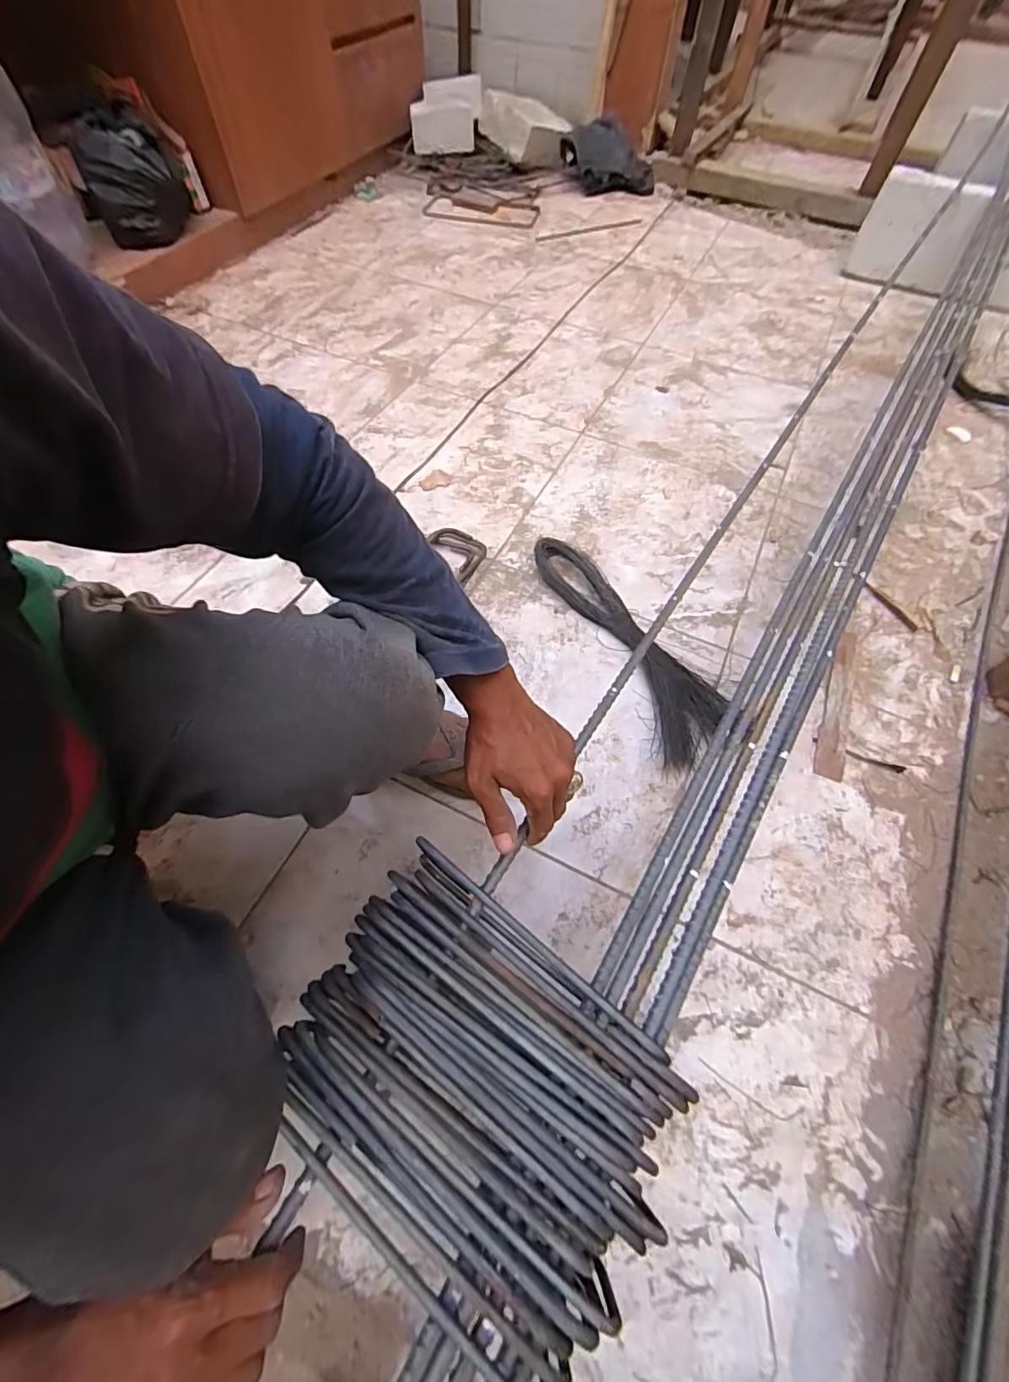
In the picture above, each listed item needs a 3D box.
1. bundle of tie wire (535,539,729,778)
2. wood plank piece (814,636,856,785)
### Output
[{"bbox_3d":[0.186,-0.083,0.754,0.124,0.037,0.415,-21,63,-12],"label":"bundle of tie wire"},{"bbox_3d":[0.479,0.011,0.723,0.038,0.008,0.254,21,62,10],"label":"wood plank piece"}]

